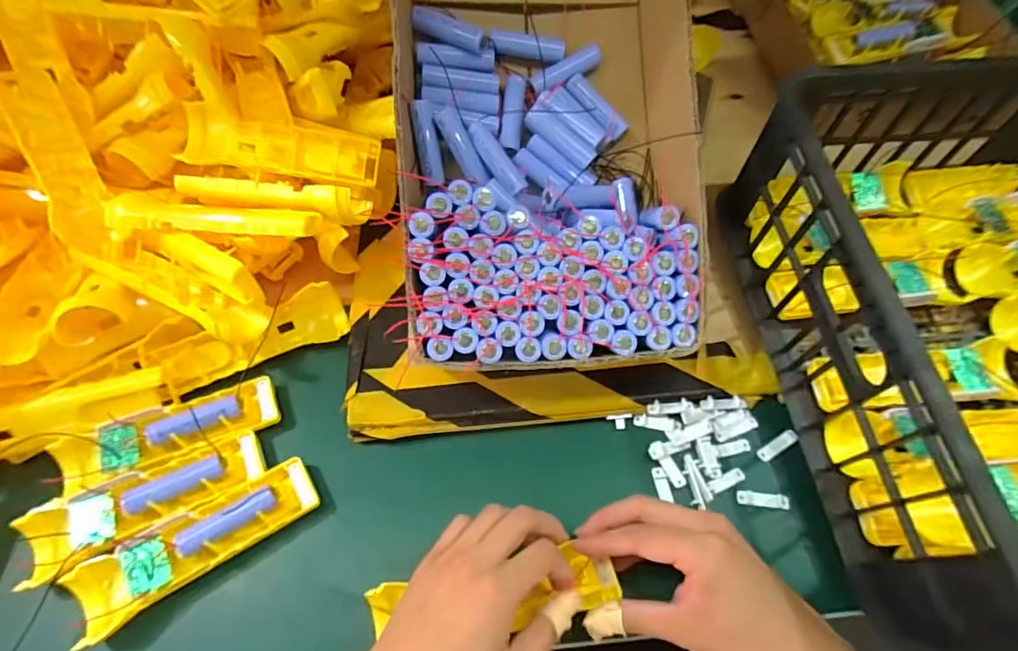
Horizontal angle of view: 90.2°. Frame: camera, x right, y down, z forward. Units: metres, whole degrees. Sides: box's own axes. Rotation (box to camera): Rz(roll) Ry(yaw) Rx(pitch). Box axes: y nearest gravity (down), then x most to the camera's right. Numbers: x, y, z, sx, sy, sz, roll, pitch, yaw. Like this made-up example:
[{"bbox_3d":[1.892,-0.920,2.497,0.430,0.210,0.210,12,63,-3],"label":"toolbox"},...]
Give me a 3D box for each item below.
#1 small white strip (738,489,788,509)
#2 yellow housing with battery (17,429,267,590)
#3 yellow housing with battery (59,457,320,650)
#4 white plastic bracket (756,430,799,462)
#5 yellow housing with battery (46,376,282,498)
[{"bbox_3d":[0.191,0.131,0.381,0.037,0.004,0.011,6,59,4],"label":"small white strip"},{"bbox_3d":[-0.263,0.129,0.368,0.158,0.029,0.051,-24,61,-13],"label":"yellow housing with battery"},{"bbox_3d":[-0.217,0.151,0.354,0.156,0.023,0.047,-29,63,-15],"label":"yellow housing with battery"},{"bbox_3d":[0.212,0.095,0.401,0.033,0.008,0.011,-27,62,-15],"label":"white plastic bracket"},{"bbox_3d":[-0.266,0.087,0.395,0.159,0.027,0.046,-20,61,-11],"label":"yellow housing with battery"}]

